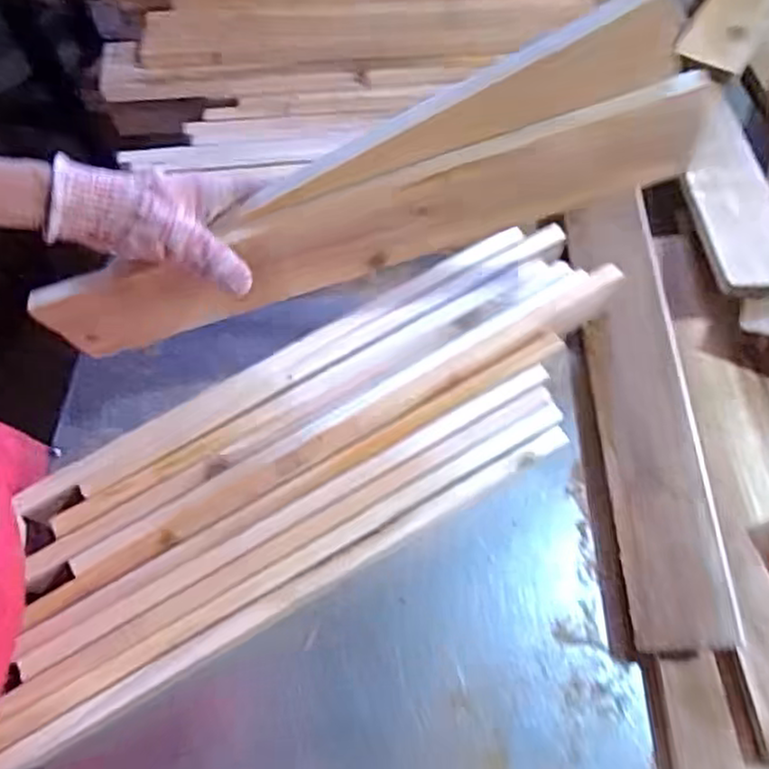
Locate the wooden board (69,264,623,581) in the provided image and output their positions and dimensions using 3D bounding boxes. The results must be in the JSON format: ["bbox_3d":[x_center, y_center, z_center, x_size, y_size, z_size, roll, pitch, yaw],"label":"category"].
[{"bbox_3d":[-0.020,0.017,0.569,0.498,0.016,0.041,-27,67,-11],"label":"wooden board"}]

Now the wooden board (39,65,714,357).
[{"bbox_3d":[-0.012,-0.111,0.500,0.489,0.080,0.030,-17,65,6],"label":"wooden board"}]

